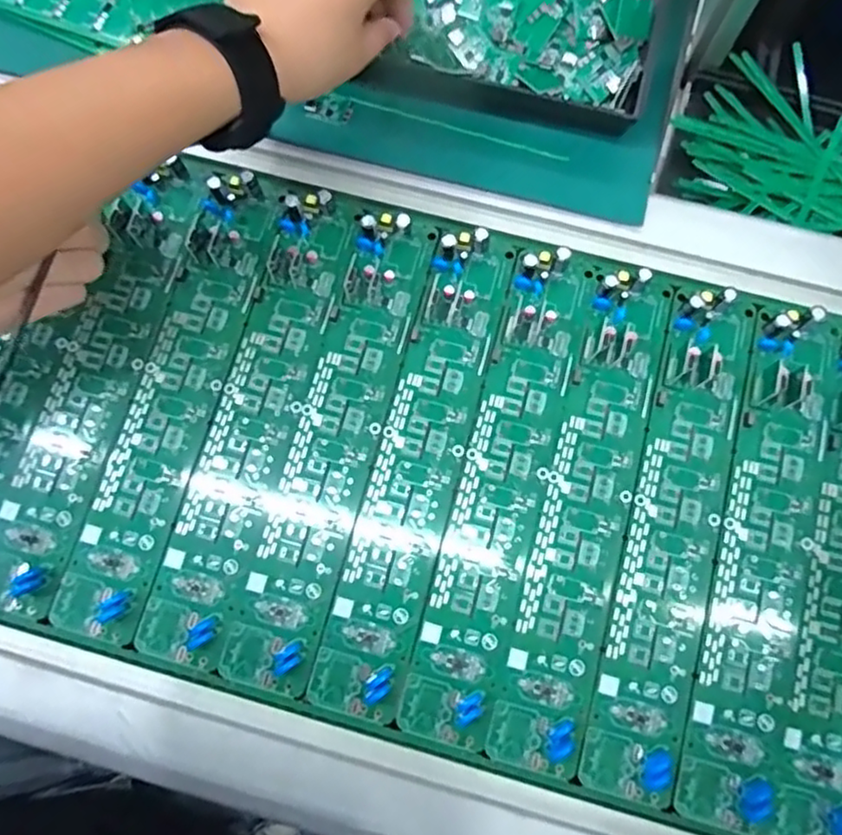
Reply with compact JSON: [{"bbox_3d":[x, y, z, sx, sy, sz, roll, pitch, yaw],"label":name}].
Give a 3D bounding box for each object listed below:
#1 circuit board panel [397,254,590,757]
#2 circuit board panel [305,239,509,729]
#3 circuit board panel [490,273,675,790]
[{"bbox_3d":[0.042,0.036,0.359,0.047,0.010,0.265,14,80,3],"label":"circuit board panel"},{"bbox_3d":[-0.003,0.026,0.362,0.045,0.010,0.265,14,80,3],"label":"circuit board panel"},{"bbox_3d":[0.091,0.048,0.358,0.048,0.014,0.269,14,80,3],"label":"circuit board panel"}]

